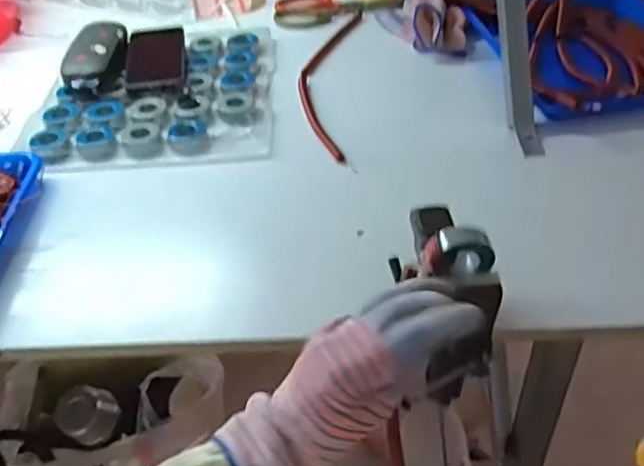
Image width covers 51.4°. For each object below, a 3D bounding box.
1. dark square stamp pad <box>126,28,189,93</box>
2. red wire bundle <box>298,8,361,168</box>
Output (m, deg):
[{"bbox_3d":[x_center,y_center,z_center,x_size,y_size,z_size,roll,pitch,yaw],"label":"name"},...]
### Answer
[{"bbox_3d":[-0.222,-0.234,0.897,0.078,0.020,0.139,-7,42,-3],"label":"dark square stamp pad"},{"bbox_3d":[0.008,-0.203,0.882,0.071,0.011,0.359,-6,43,13],"label":"red wire bundle"}]

